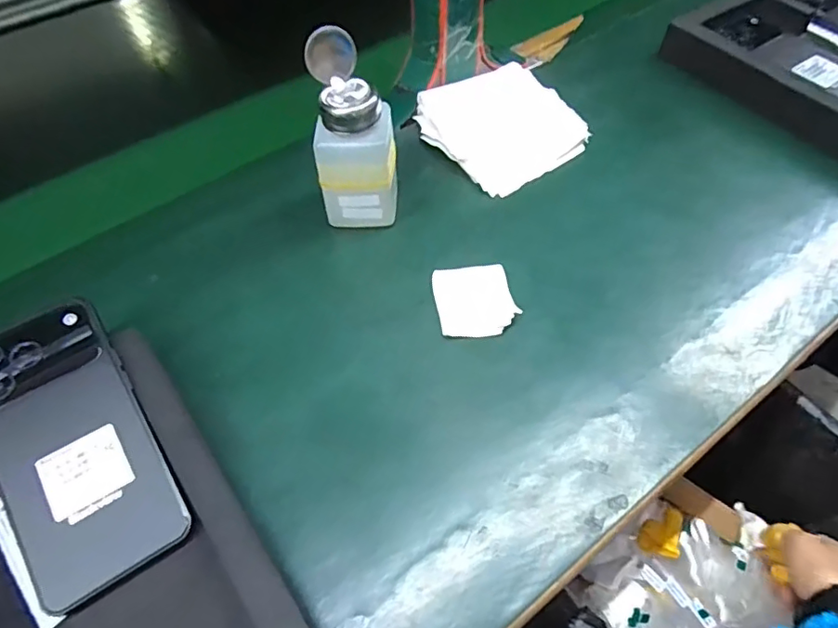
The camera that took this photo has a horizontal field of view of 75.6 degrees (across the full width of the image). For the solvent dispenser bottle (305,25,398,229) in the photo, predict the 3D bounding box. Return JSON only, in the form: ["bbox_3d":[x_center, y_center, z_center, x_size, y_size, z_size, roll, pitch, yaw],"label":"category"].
[{"bbox_3d":[-0.045,-0.118,0.369,0.056,0.130,0.046,-1,55,0],"label":"solvent dispenser bottle"}]

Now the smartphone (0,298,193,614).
[{"bbox_3d":[-0.188,0.067,0.290,0.077,0.009,0.154,-31,70,-15],"label":"smartphone"}]

